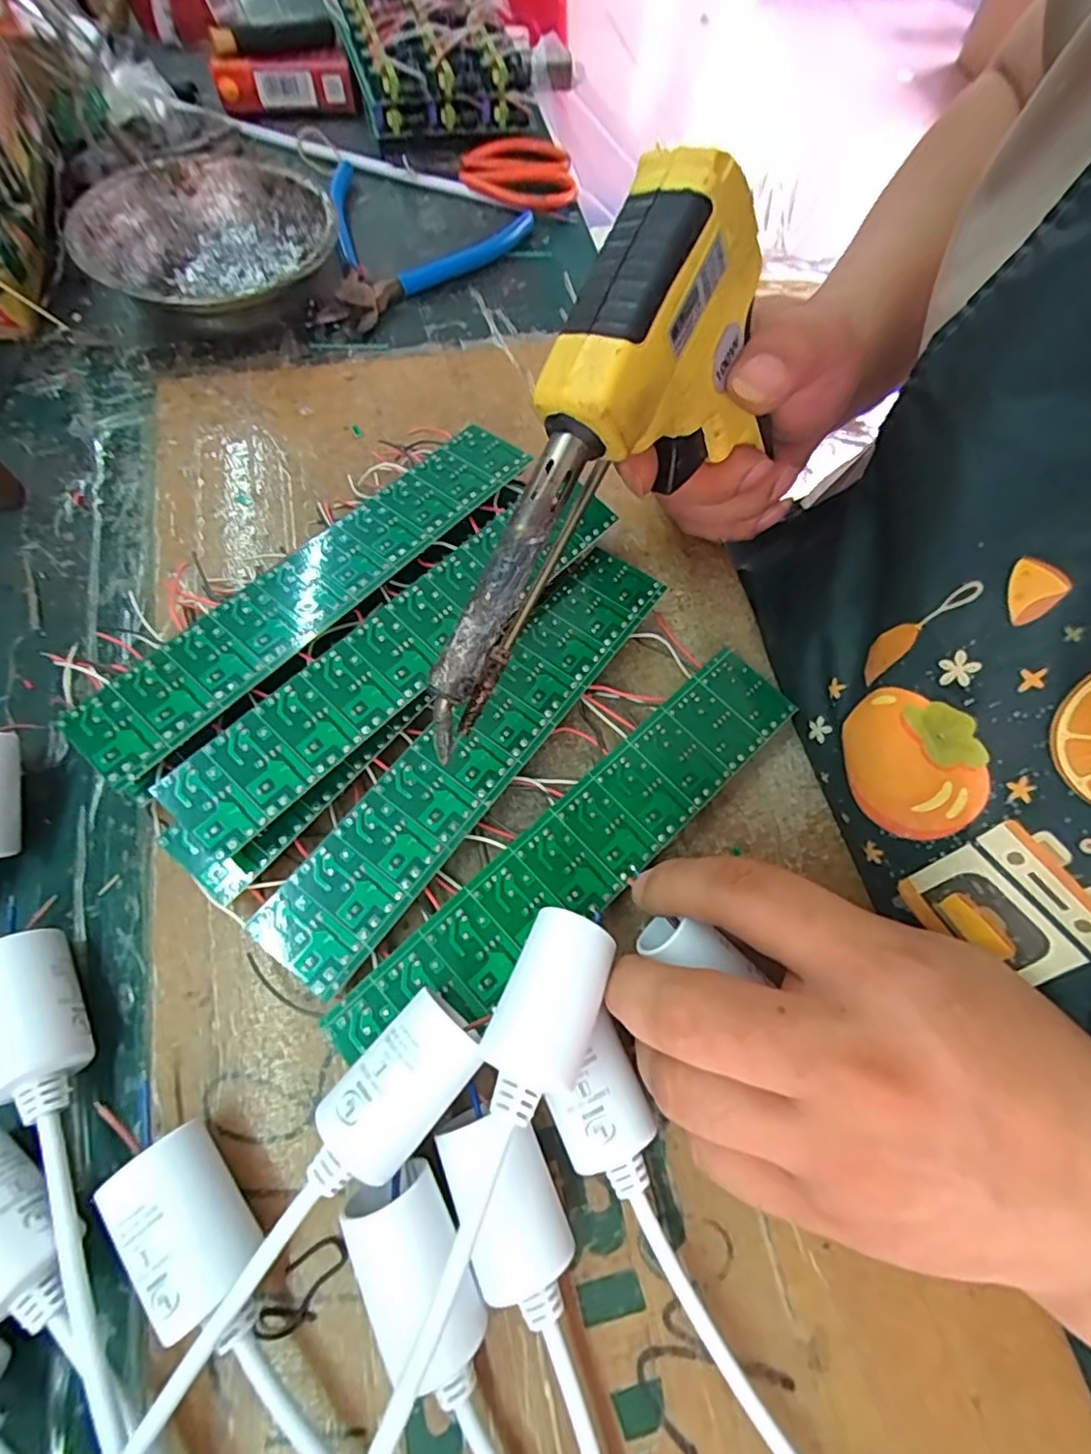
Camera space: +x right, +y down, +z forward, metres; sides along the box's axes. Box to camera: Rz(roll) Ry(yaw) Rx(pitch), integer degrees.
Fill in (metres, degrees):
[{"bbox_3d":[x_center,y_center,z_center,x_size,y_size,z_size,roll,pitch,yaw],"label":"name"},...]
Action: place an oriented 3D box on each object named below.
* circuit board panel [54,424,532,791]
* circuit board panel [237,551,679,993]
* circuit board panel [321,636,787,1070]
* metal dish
[{"bbox_3d":[-0.086,-0.058,0.235,0.038,0.004,0.200,37,69,16],"label":"circuit board panel"},{"bbox_3d":[-0.025,0.003,0.231,0.037,0.004,0.199,35,70,13],"label":"circuit board panel"},{"bbox_3d":[0.015,0.042,0.218,0.198,0.006,0.039,-40,76,-17],"label":"circuit board panel"},{"bbox_3d":[-0.175,-0.252,0.323,0.121,0.040,0.123,1,67,-3],"label":"metal dish"}]

